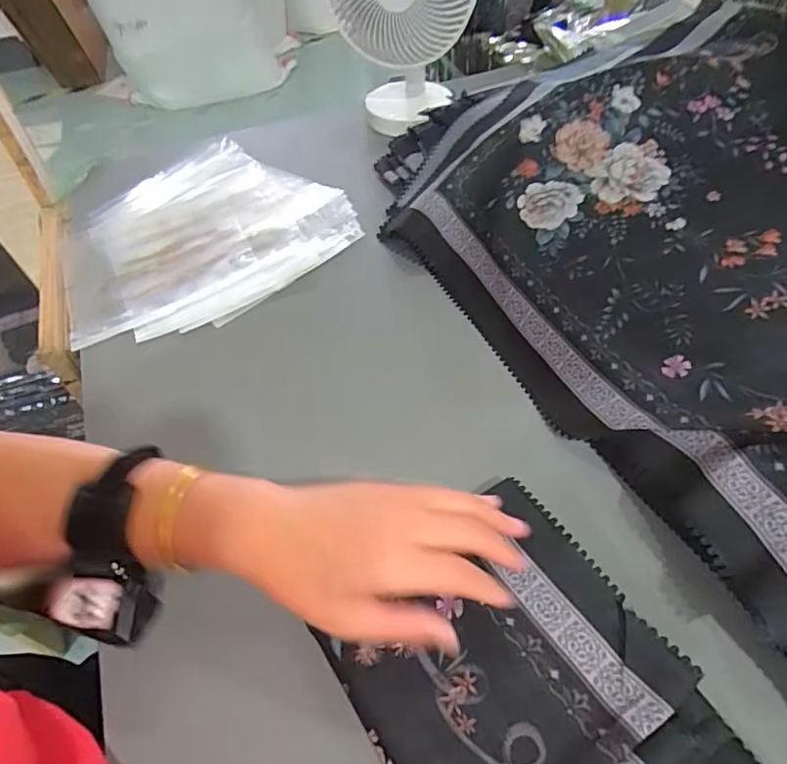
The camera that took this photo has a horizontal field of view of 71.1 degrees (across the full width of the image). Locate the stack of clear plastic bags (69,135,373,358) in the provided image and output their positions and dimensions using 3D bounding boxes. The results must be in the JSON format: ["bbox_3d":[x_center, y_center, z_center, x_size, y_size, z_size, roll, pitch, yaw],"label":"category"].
[{"bbox_3d":[-0.233,-0.179,0.647,0.319,0.028,0.309,-30,55,-18],"label":"stack of clear plastic bags"}]

